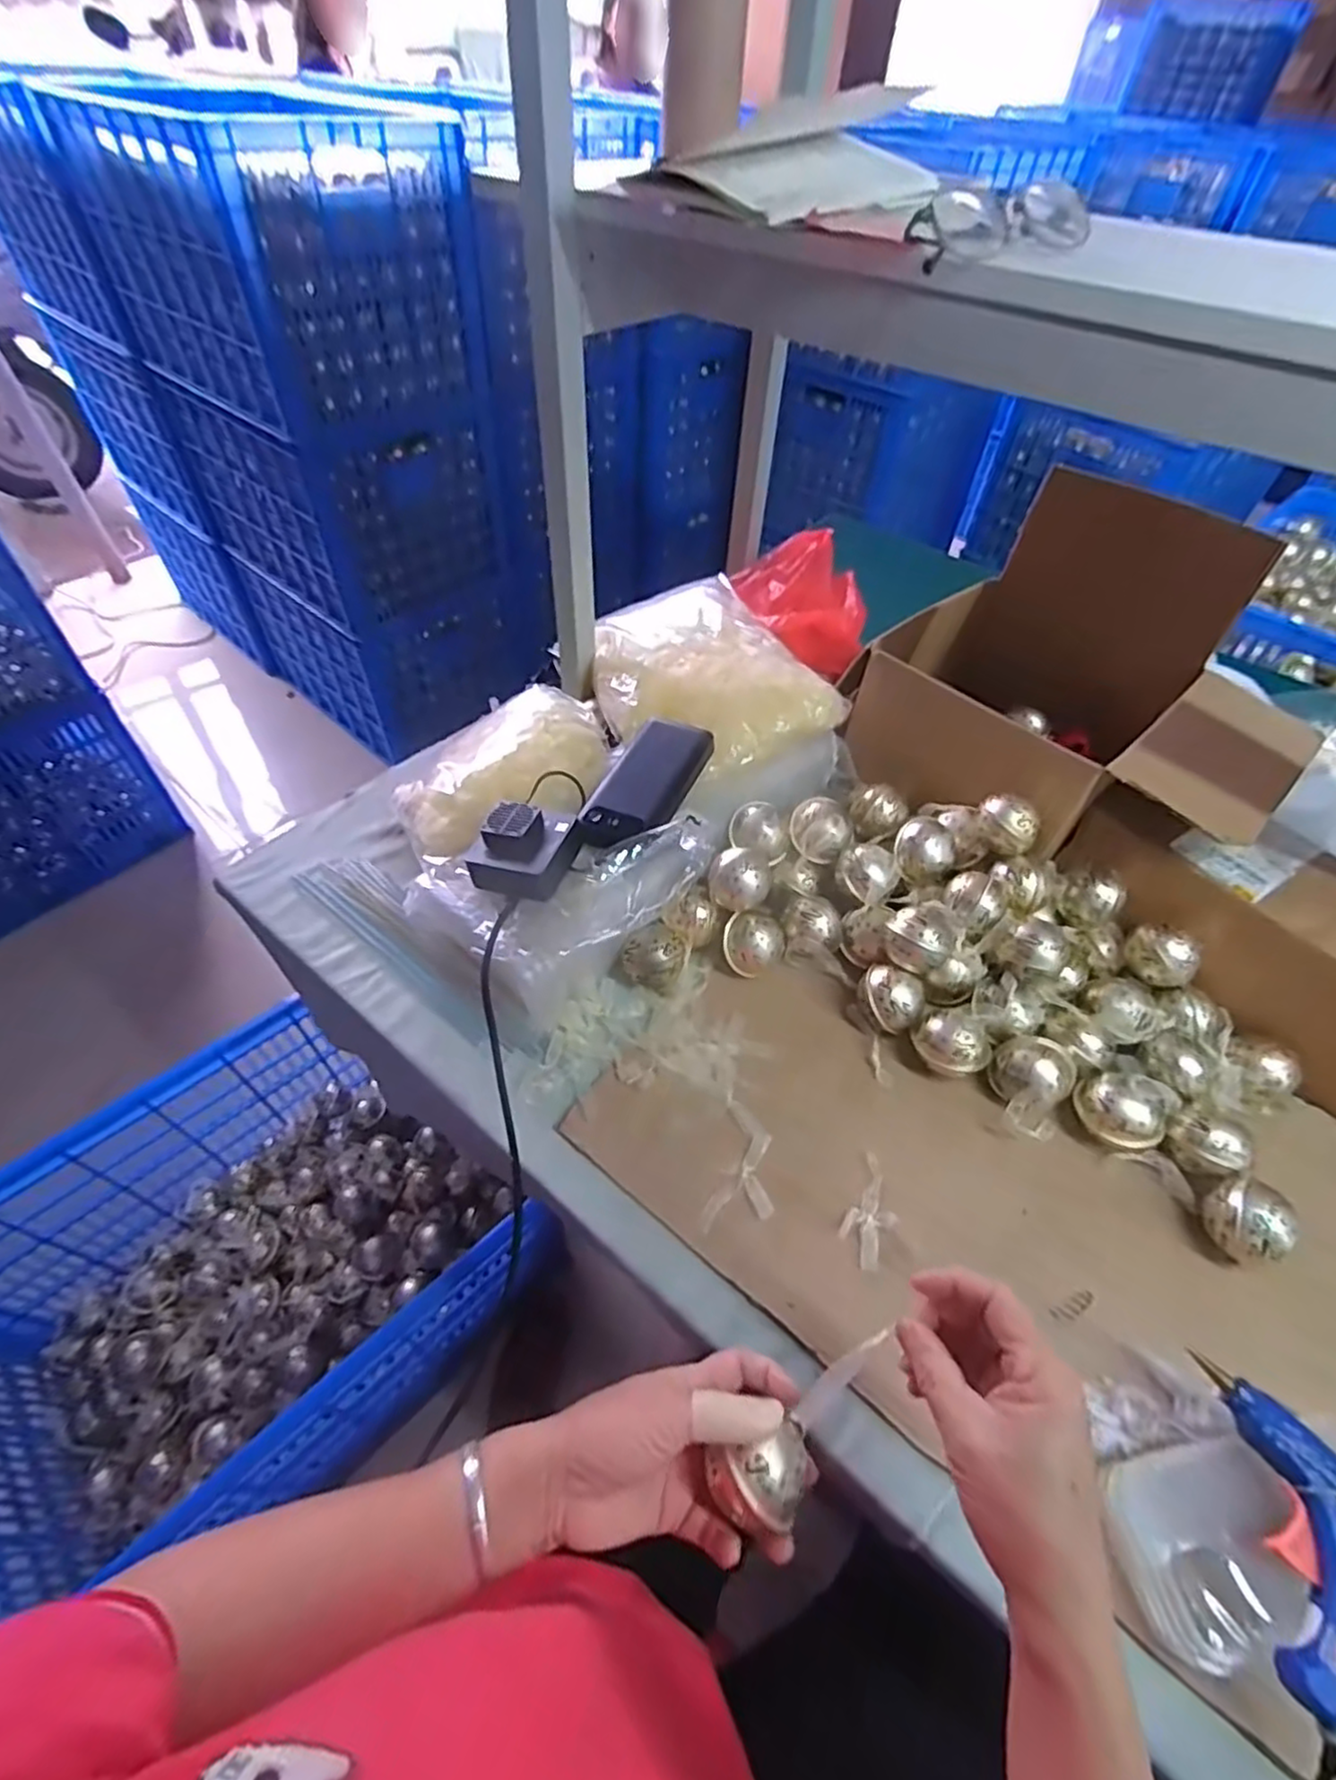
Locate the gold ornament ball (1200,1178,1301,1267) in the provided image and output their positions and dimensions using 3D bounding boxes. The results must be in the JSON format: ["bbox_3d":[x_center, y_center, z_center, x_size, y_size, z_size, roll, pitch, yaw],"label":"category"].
[{"bbox_3d":[0.399,0.229,0.483,0.045,0.045,0.050,-15,53,-14],"label":"gold ornament ball"}]

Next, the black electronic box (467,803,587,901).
[{"bbox_3d":[-0.117,-0.033,0.576,0.074,0.047,0.084,18,52,11],"label":"black electronic box"}]

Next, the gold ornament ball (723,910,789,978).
[{"bbox_3d":[0.075,0.048,0.615,0.054,0.046,0.051,14,51,8],"label":"gold ornament ball"}]

